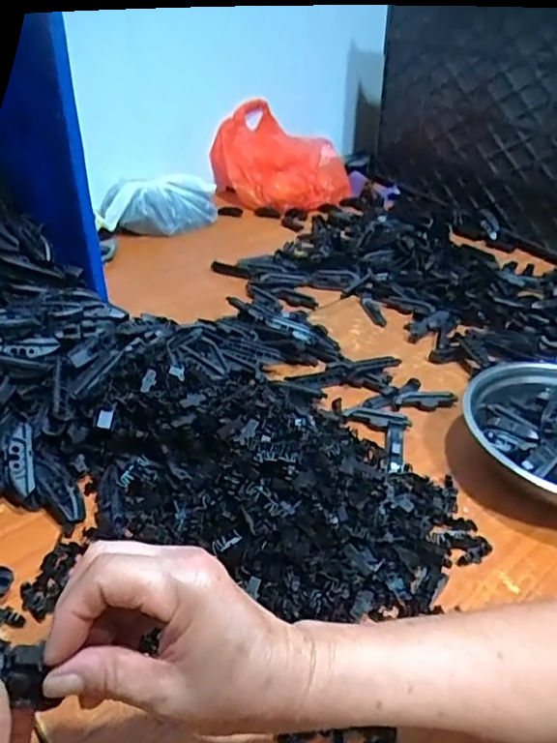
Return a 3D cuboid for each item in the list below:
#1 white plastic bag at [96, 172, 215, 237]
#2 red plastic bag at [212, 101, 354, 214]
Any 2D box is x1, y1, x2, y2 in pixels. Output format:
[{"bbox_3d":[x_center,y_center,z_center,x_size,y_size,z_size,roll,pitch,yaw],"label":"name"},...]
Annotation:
[{"bbox_3d":[-0.225,-0.311,1.054,0.233,0.089,0.102,-25,43,-33],"label":"white plastic bag"},{"bbox_3d":[0.010,-0.462,1.217,0.288,0.145,0.288,5,35,4],"label":"red plastic bag"}]

